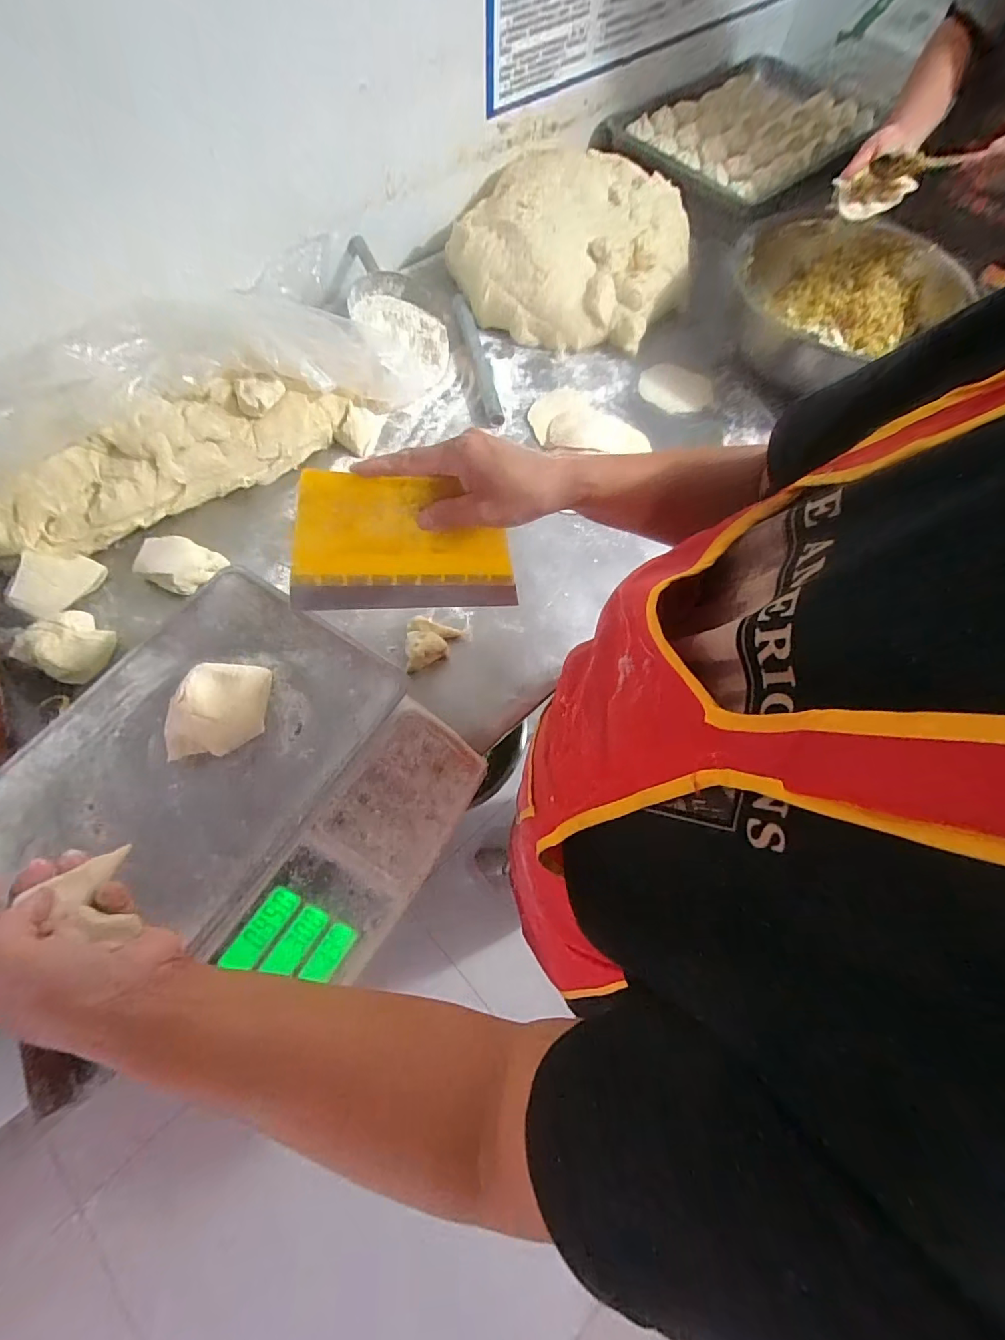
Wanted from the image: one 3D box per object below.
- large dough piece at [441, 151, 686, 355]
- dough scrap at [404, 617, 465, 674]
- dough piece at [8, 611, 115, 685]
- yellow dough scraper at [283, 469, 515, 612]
[{"bbox_3d":[0.115,-0.737,0.846,0.406,0.097,0.400,5,66,-1],"label":"large dough piece"},{"bbox_3d":[-0.086,-0.031,0.596,0.063,0.034,0.064,4,66,-1],"label":"dough scrap"},{"bbox_3d":[-0.490,-0.031,0.550,0.078,0.038,0.078,26,68,8],"label":"dough piece"},{"bbox_3d":[-0.080,-0.102,0.409,0.186,0.122,0.011,-3,47,-12],"label":"yellow dough scraper"}]

